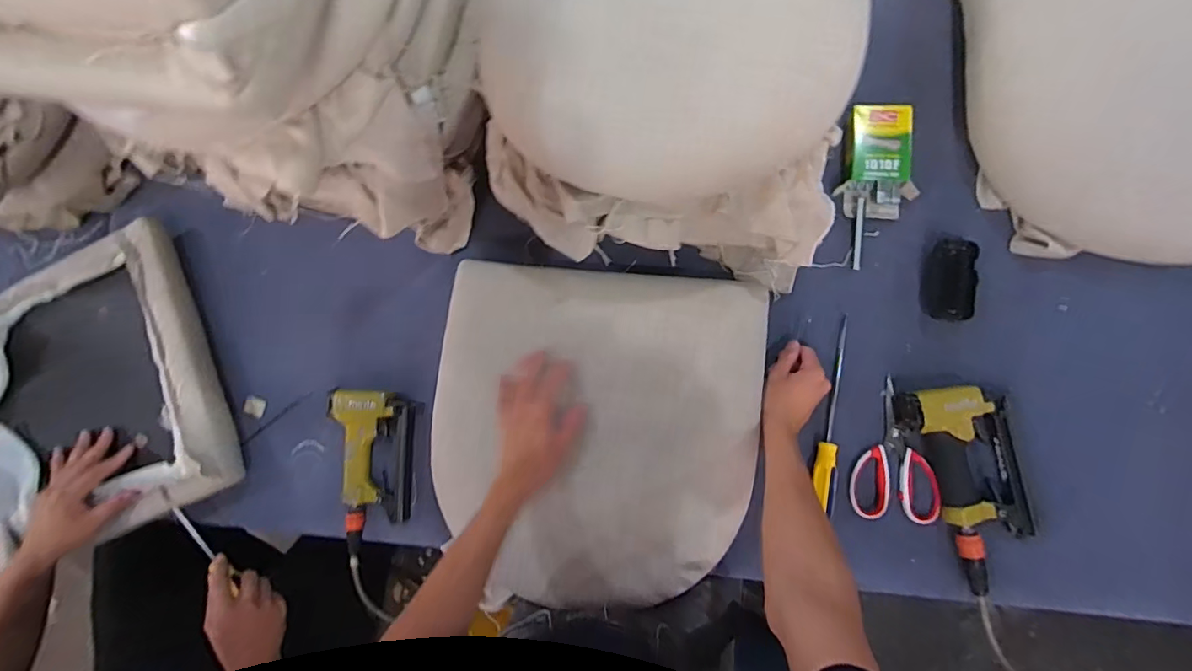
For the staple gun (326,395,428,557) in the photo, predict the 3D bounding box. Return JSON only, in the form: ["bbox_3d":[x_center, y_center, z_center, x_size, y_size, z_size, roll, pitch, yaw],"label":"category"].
[{"bbox_3d":[-0.340,0.209,0.790,0.131,0.057,0.248,0,84,8],"label":"staple gun"}]

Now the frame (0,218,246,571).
[{"bbox_3d":[-0.861,0.114,0.833,0.478,0.074,0.464,-22,82,5],"label":"frame"}]

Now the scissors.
[{"bbox_3d":[0.394,0.152,0.676,0.105,0.016,0.178,2,84,8],"label":"scissors"}]

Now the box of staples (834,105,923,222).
[{"bbox_3d":[0.393,-0.241,0.705,0.096,0.030,0.150,3,85,8],"label":"box of staples"}]

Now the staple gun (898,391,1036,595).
[{"bbox_3d":[0.486,0.182,0.651,0.124,0.044,0.253,-18,82,6],"label":"staple gun"}]

